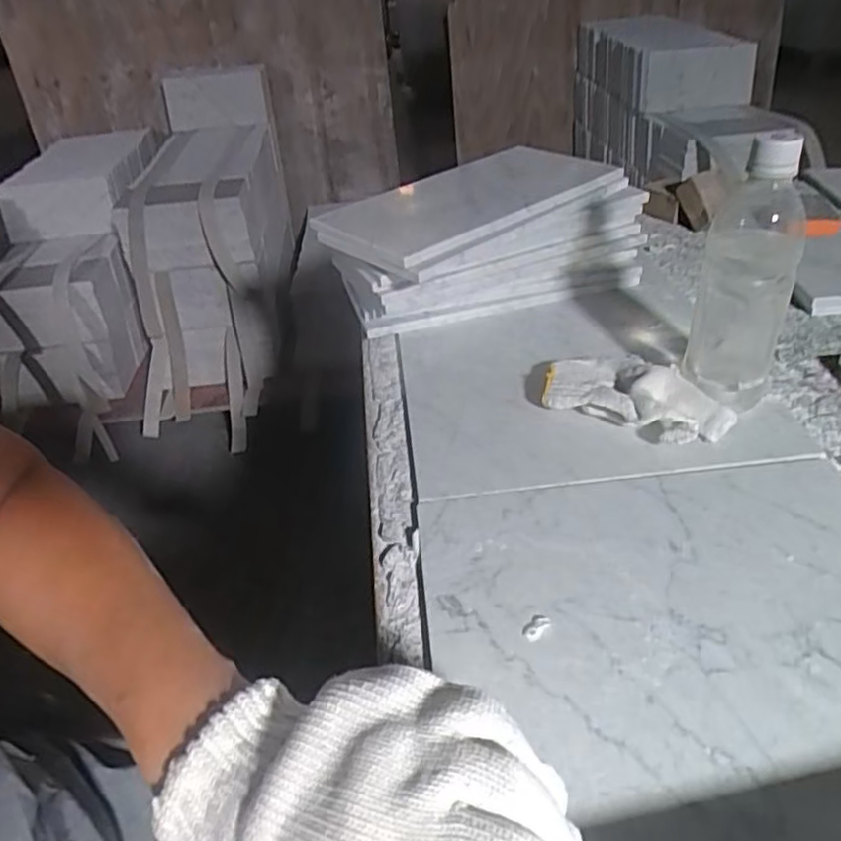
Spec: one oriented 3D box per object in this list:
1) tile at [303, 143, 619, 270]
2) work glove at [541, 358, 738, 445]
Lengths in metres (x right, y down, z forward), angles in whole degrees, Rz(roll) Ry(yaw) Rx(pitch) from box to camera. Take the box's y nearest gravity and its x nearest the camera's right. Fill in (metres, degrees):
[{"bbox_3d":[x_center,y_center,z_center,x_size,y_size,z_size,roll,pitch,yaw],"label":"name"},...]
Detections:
[{"bbox_3d":[0.053,-0.239,0.709,0.322,0.026,0.184,-31,42,-31],"label":"tile"},{"bbox_3d":[0.175,-0.022,0.547,0.149,0.036,0.091,26,46,34],"label":"work glove"}]

